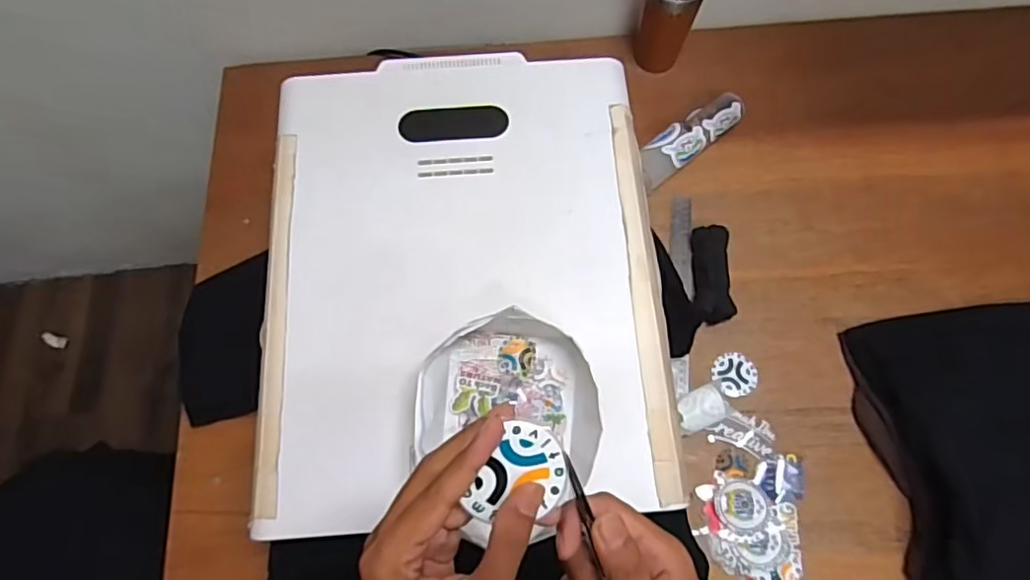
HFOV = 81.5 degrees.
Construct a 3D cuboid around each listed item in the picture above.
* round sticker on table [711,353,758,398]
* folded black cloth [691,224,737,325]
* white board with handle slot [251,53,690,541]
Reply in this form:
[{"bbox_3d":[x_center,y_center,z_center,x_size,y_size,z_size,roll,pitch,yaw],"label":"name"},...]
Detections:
[{"bbox_3d":[0.275,0.106,0.749,0.054,0.007,0.054,-1,71,4],"label":"round sticker on table"},{"bbox_3d":[0.257,-0.022,0.771,0.048,0.025,0.131,5,70,1],"label":"folded black cloth"},{"bbox_3d":[-0.054,-0.032,0.616,0.394,0.020,0.494,-4,70,-2],"label":"white board with handle slot"}]

